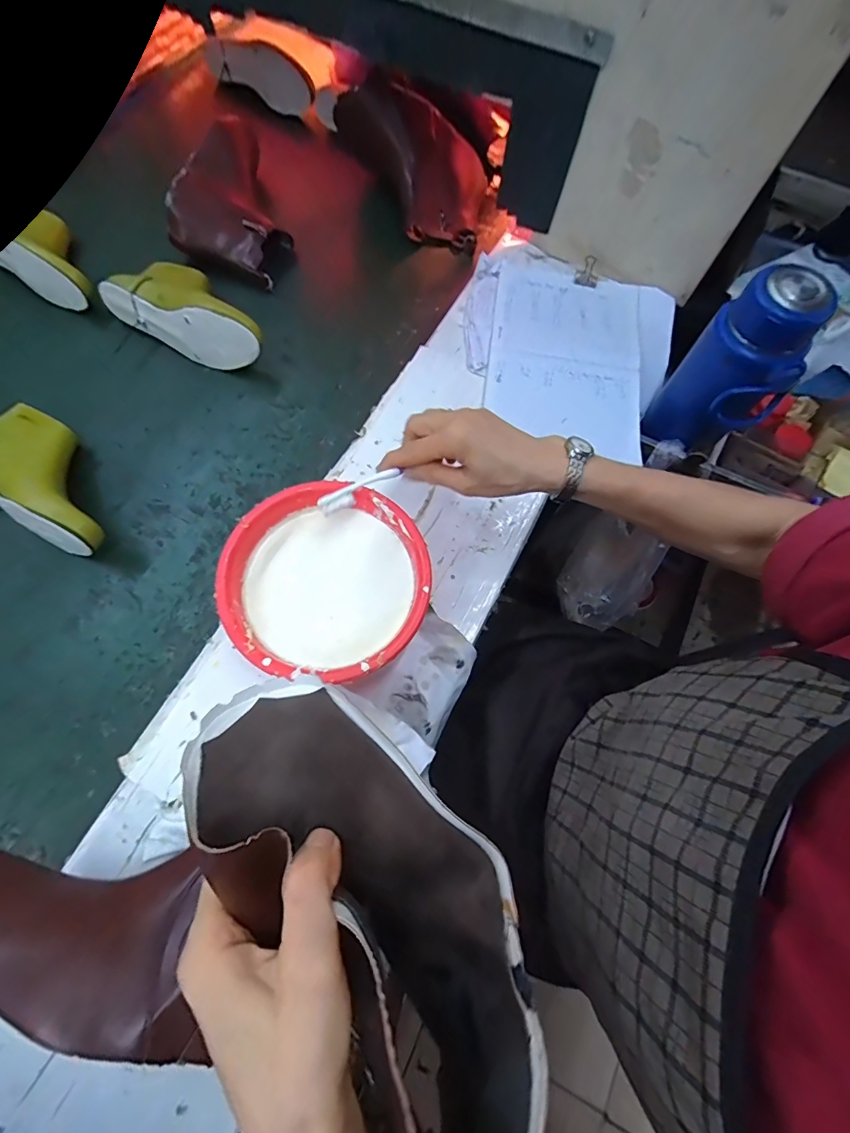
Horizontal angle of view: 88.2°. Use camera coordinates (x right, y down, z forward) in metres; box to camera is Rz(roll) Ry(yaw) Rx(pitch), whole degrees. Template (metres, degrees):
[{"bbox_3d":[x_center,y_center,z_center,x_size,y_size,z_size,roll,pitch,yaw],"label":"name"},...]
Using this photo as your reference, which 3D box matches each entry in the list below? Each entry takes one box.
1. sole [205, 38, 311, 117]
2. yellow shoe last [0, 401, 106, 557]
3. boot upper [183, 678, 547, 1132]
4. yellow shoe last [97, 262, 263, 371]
[{"bbox_3d":[-0.305,-0.900,0.805,0.233,0.074,0.026,28,72,8],"label":"sole"},{"bbox_3d":[-0.436,-0.103,0.504,0.233,0.077,0.107,37,73,11],"label":"yellow shoe last"},{"bbox_3d":[-0.032,0.161,0.231,0.111,0.092,0.227,-41,74,-12],"label":"boot upper"},{"bbox_3d":[-0.313,-0.349,0.597,0.238,0.070,0.112,29,72,8],"label":"yellow shoe last"}]

